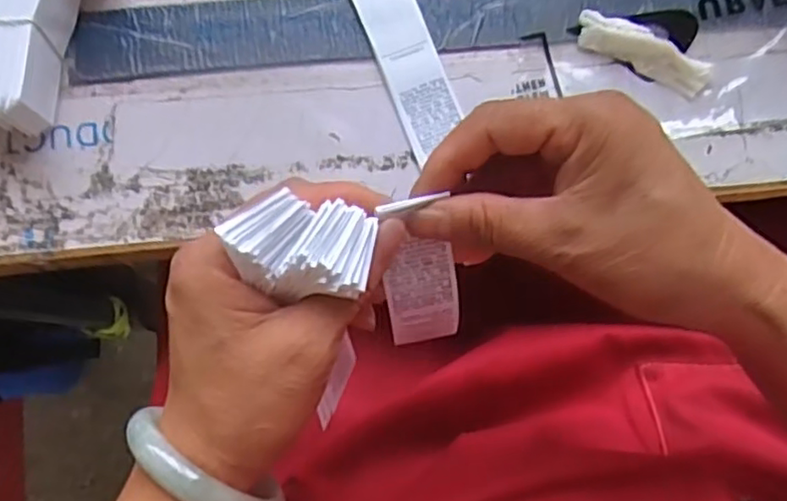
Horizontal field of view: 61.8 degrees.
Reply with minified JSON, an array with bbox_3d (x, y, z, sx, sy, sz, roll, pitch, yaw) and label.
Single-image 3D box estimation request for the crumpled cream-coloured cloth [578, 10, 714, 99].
[{"bbox_3d":[0.136,-0.108,0.354,0.074,0.012,0.022,24,81,0],"label":"crumpled cream-coloured cloth"}]

